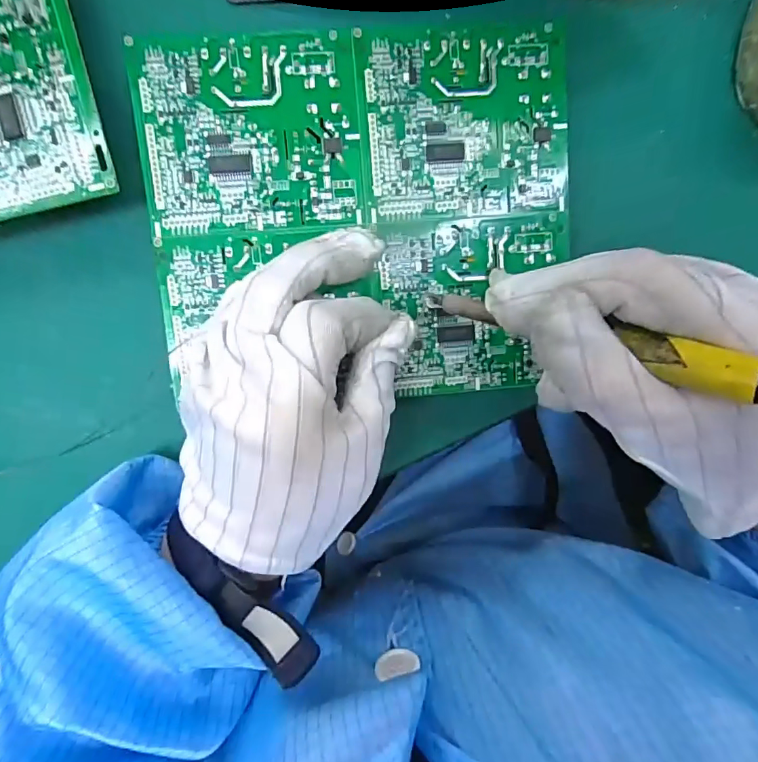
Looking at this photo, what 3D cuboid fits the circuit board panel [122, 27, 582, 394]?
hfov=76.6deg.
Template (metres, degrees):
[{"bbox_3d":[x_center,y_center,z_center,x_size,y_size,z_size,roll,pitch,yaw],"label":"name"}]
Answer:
[{"bbox_3d":[-0.006,-0.075,0.224,0.190,0.012,0.162,-4,97,-7],"label":"circuit board panel"}]

